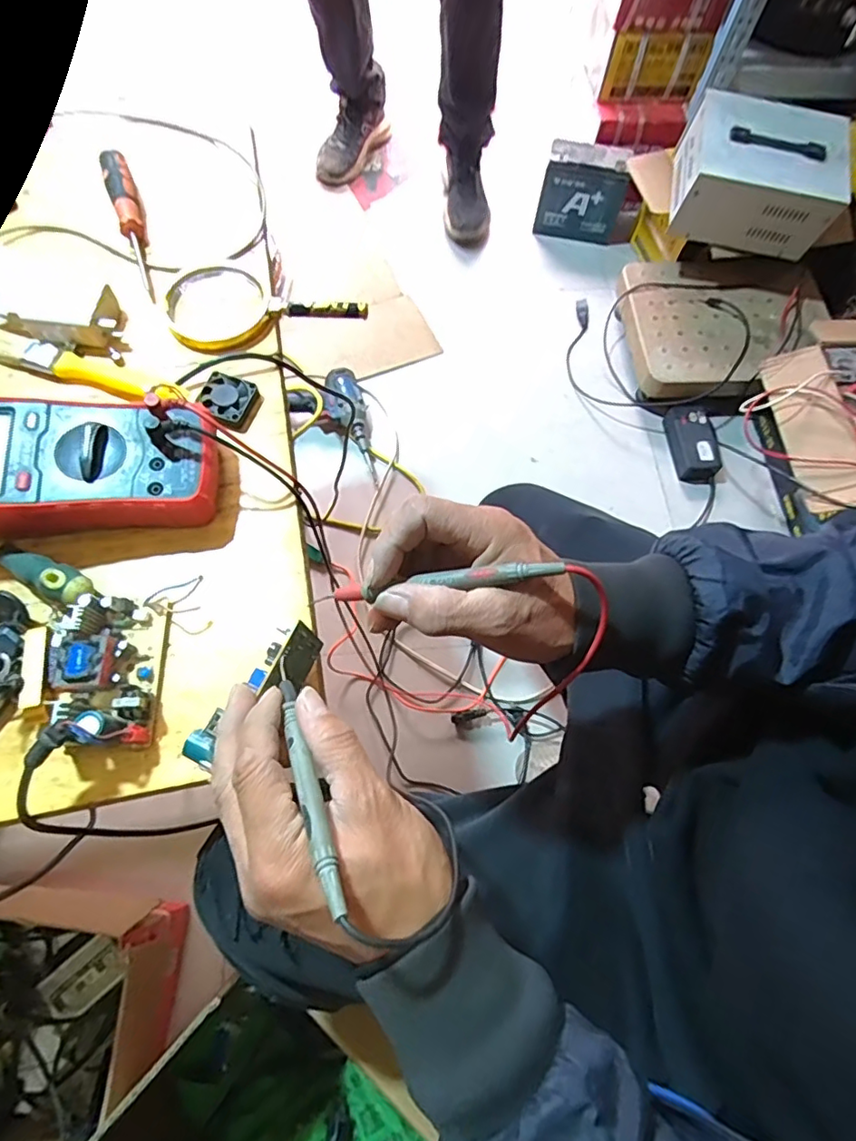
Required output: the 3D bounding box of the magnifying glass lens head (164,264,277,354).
[{"bbox_3d":[-0.182,-0.227,0.484,0.085,0.019,0.094,-24,72,-12],"label":"magnifying glass lens head"}]

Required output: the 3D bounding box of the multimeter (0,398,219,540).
[{"bbox_3d":[-0.241,-0.070,0.392,0.183,0.046,0.098,-5,69,-5],"label":"multimeter"}]

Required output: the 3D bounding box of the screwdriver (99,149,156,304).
[{"bbox_3d":[-0.264,-0.314,0.504,0.023,0.029,0.159,-20,71,-11],"label":"screwdriver"}]

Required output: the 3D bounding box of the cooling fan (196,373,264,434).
[{"bbox_3d":[-0.161,-0.135,0.454,0.044,0.015,0.042,19,69,4],"label":"cooling fan"}]

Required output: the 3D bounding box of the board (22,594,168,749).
[{"bbox_3d":[-0.215,0.061,0.353,0.081,0.039,0.099,-2,68,-4],"label":"board"}]

